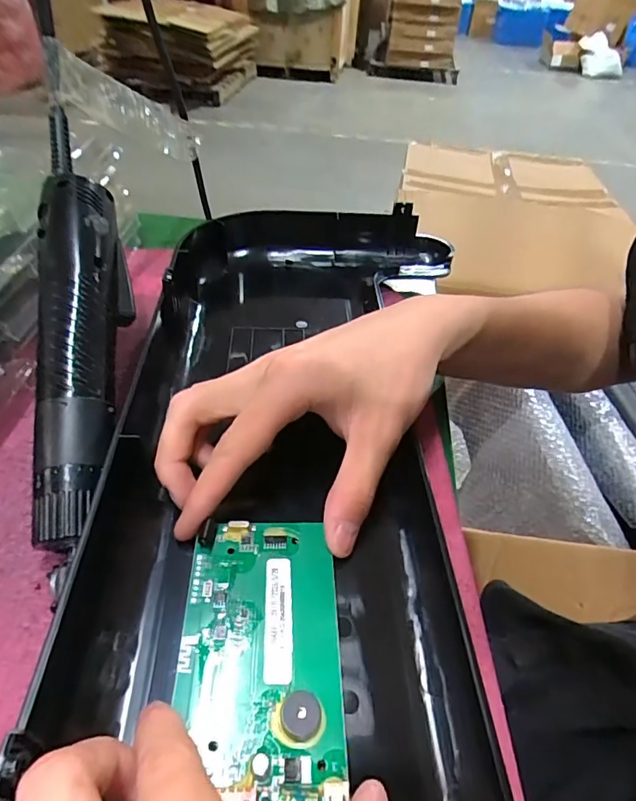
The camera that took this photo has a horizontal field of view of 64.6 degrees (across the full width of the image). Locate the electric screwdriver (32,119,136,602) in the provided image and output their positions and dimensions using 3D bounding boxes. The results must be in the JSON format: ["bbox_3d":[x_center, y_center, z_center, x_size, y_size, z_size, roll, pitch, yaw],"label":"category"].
[{"bbox_3d":[-0.119,-0.039,0.253,0.039,0.032,0.226,-6,68,-7],"label":"electric screwdriver"}]

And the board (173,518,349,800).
[{"bbox_3d":[-0.022,0.092,0.191,0.059,0.007,0.105,-1,43,-2],"label":"board"}]

